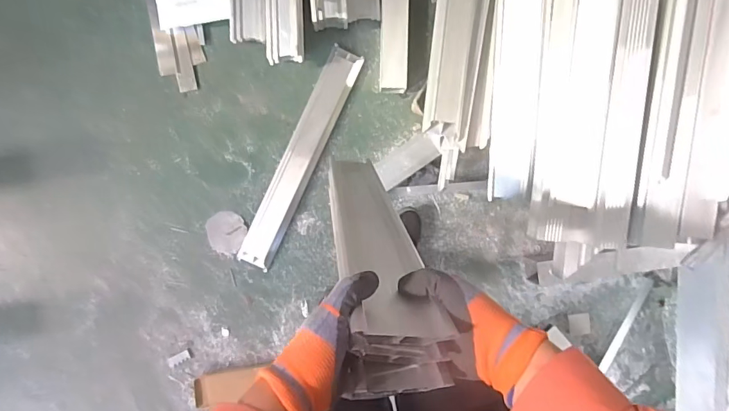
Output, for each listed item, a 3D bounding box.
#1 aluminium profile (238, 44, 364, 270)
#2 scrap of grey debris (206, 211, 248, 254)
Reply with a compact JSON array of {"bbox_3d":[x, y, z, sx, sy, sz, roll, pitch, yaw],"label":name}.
[{"bbox_3d":[-0.186,-0.137,1.290,0.095,0.030,0.652,25,90,-2],"label":"aluminium profile"},{"bbox_3d":[-0.396,0.076,1.292,0.109,0.007,0.116,0,92,-4],"label":"scrap of grey debris"}]

